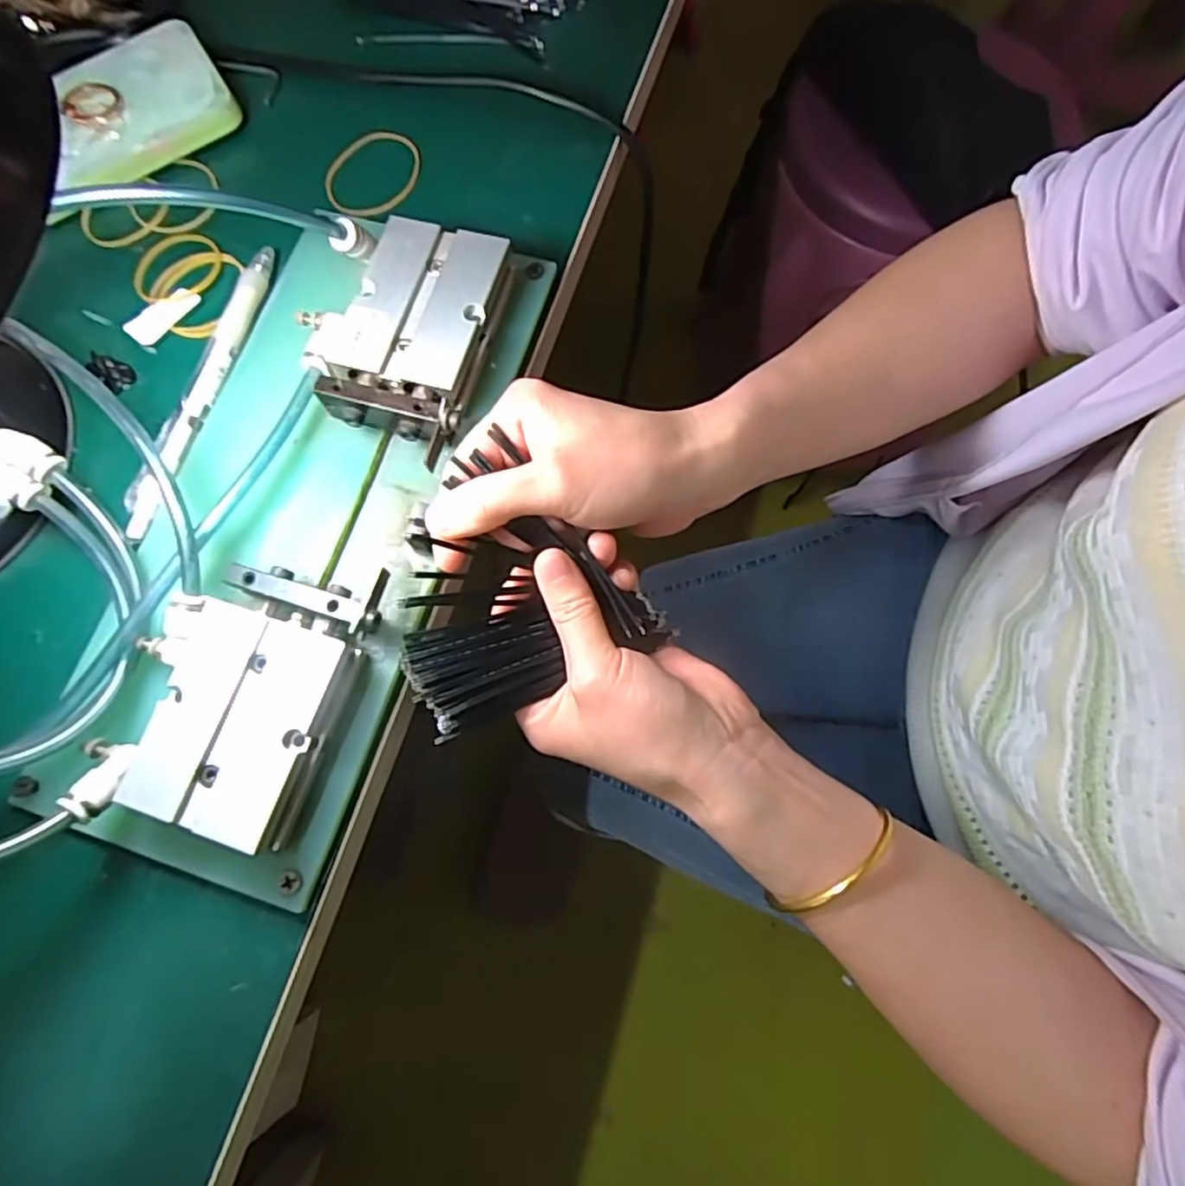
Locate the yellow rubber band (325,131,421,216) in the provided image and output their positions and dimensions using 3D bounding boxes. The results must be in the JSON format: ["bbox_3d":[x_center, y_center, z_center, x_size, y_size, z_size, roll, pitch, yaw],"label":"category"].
[{"bbox_3d":[-0.108,-0.206,0.323,0.048,0.004,0.047,-1,75,2],"label":"yellow rubber band"}]

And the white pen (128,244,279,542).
[{"bbox_3d":[-0.169,-0.090,0.286,0.013,0.006,0.141,15,76,6],"label":"white pen"}]

